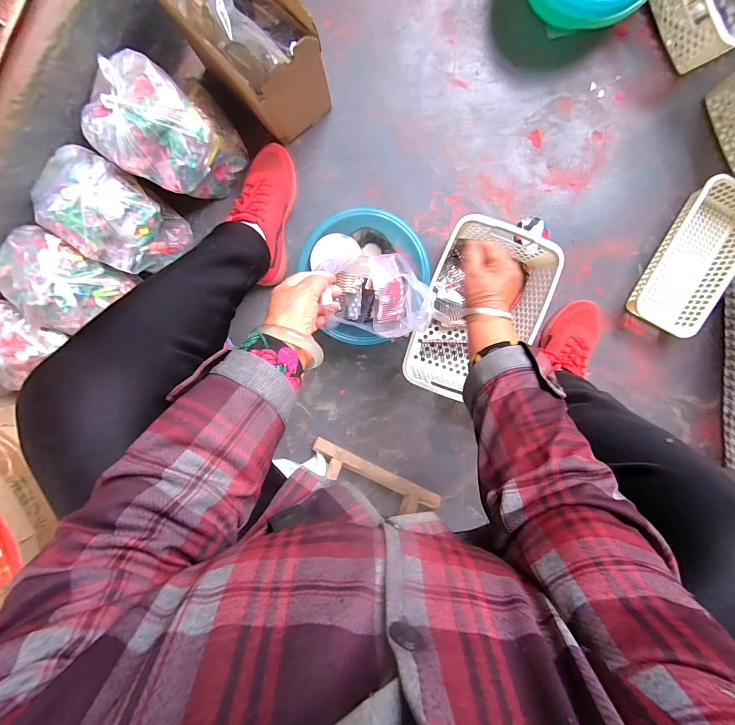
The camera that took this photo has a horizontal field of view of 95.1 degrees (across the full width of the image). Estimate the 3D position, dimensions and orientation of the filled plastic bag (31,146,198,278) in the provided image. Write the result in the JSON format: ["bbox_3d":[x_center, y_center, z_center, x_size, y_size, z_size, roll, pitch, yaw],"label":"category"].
[{"bbox_3d":[-0.406,-0.241,0.534,0.172,0.148,0.131,37,98,-4],"label":"filled plastic bag"}]

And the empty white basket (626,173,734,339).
[{"bbox_3d":[0.604,-0.189,0.620,0.129,0.046,0.270,24,98,-2],"label":"empty white basket"}]

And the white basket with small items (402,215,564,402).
[{"bbox_3d":[0.195,-0.087,0.614,0.195,0.101,0.298,20,99,-2],"label":"white basket with small items"}]

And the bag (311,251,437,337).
[{"bbox_3d":[0.014,-0.106,0.527,0.167,0.081,0.124,-1,98,2],"label":"bag"}]

